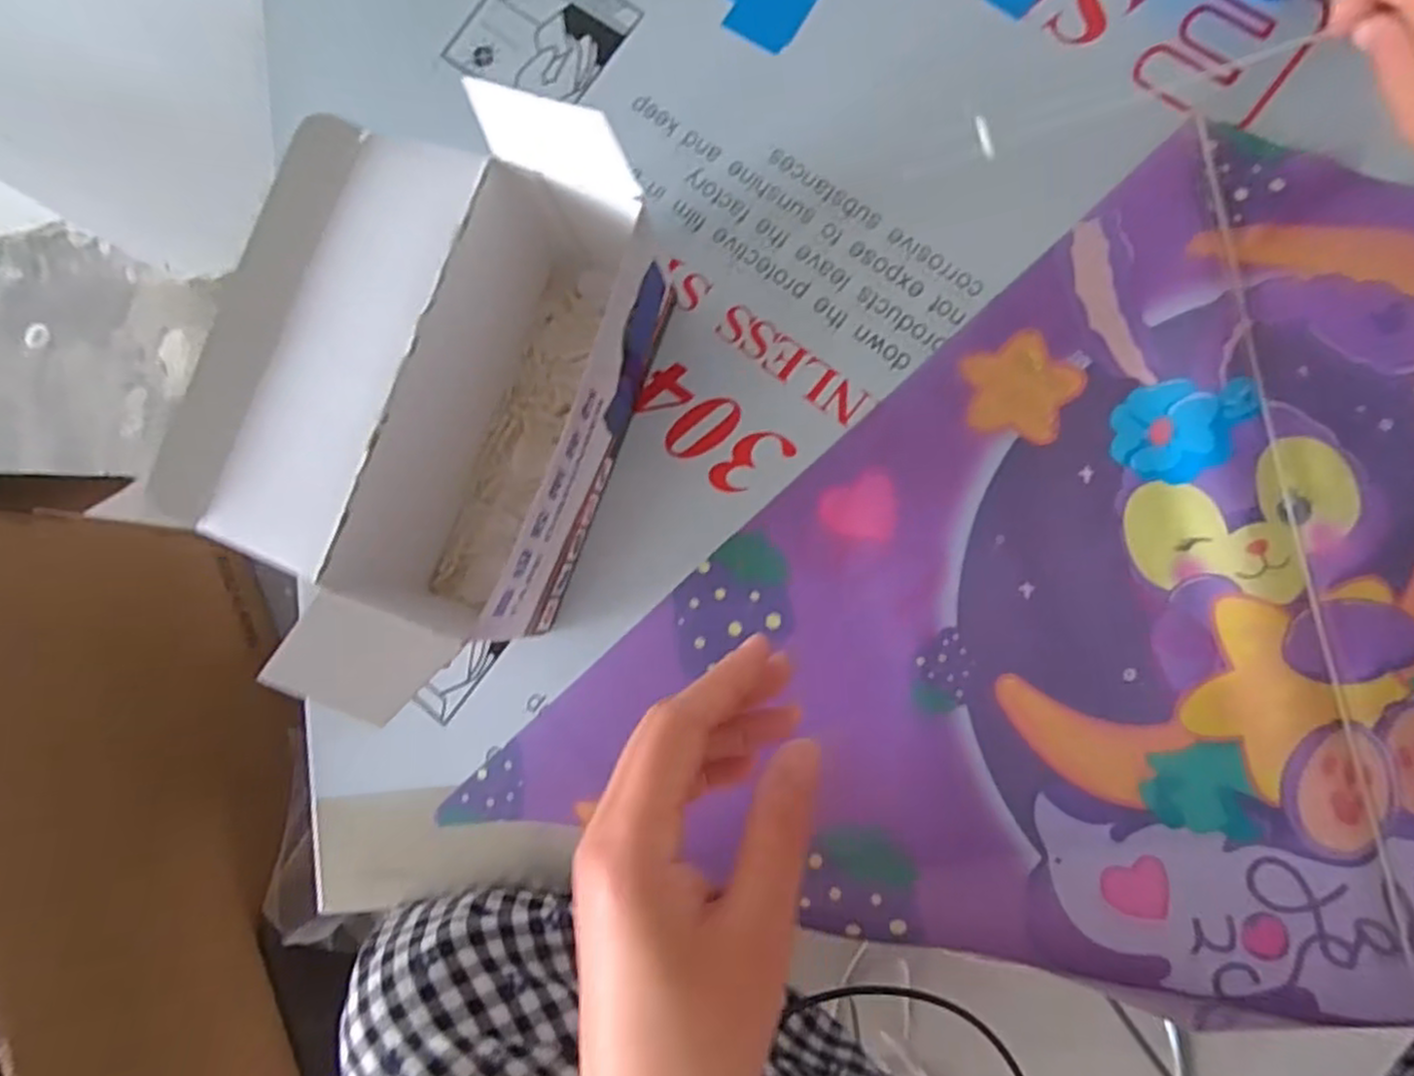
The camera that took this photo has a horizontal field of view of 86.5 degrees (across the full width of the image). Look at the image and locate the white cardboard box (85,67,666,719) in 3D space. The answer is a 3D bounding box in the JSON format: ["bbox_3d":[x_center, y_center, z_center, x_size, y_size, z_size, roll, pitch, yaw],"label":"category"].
[{"bbox_3d":[-0.140,-0.065,0.382,0.177,0.125,0.259,24,89,10],"label":"white cardboard box"}]

